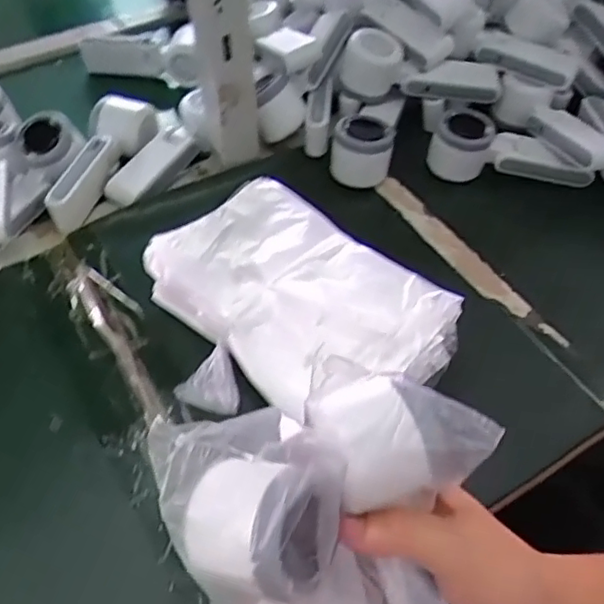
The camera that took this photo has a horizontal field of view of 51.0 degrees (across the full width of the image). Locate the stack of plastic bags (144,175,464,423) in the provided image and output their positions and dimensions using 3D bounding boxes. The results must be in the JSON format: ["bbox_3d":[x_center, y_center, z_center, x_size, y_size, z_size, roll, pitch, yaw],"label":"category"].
[{"bbox_3d":[0.003,0.001,0.517,0.165,0.060,0.226,-36,61,-26],"label":"stack of plastic bags"}]

